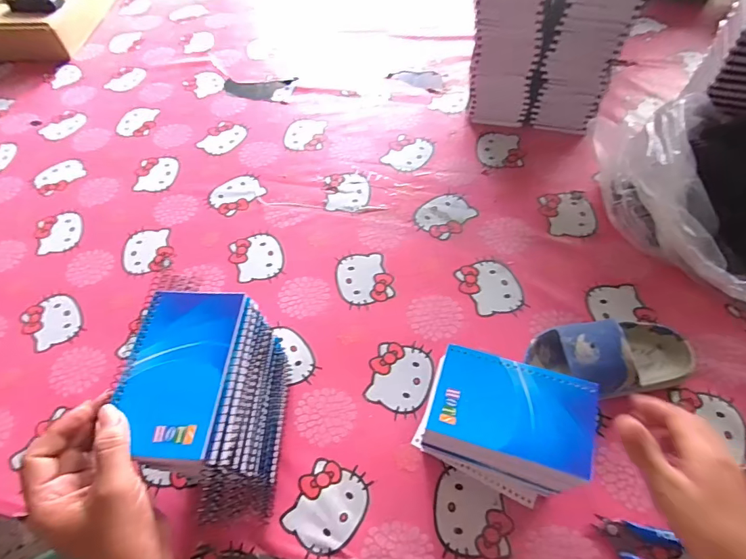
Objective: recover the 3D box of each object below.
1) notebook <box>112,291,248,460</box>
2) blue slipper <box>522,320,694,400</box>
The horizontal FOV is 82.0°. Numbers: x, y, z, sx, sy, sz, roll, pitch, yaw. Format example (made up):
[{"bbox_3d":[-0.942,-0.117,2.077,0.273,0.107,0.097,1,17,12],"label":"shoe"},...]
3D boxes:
[{"bbox_3d":[-0.151,0.067,0.333,0.080,0.009,0.131,2,59,5],"label":"notebook"},{"bbox_3d":[0.262,0.083,0.461,0.166,0.065,0.080,-6,58,0],"label":"blue slipper"}]

